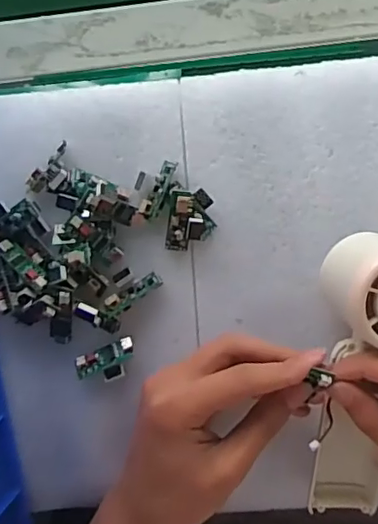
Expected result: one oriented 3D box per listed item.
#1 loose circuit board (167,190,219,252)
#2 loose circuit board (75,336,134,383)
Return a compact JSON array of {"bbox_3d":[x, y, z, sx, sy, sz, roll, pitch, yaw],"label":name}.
[{"bbox_3d":[0.001,-0.025,0.335,0.027,0.017,0.036,8,93,4],"label":"loose circuit board"},{"bbox_3d":[-0.051,0.064,0.352,0.039,0.008,0.022,-24,90,5],"label":"loose circuit board"}]

